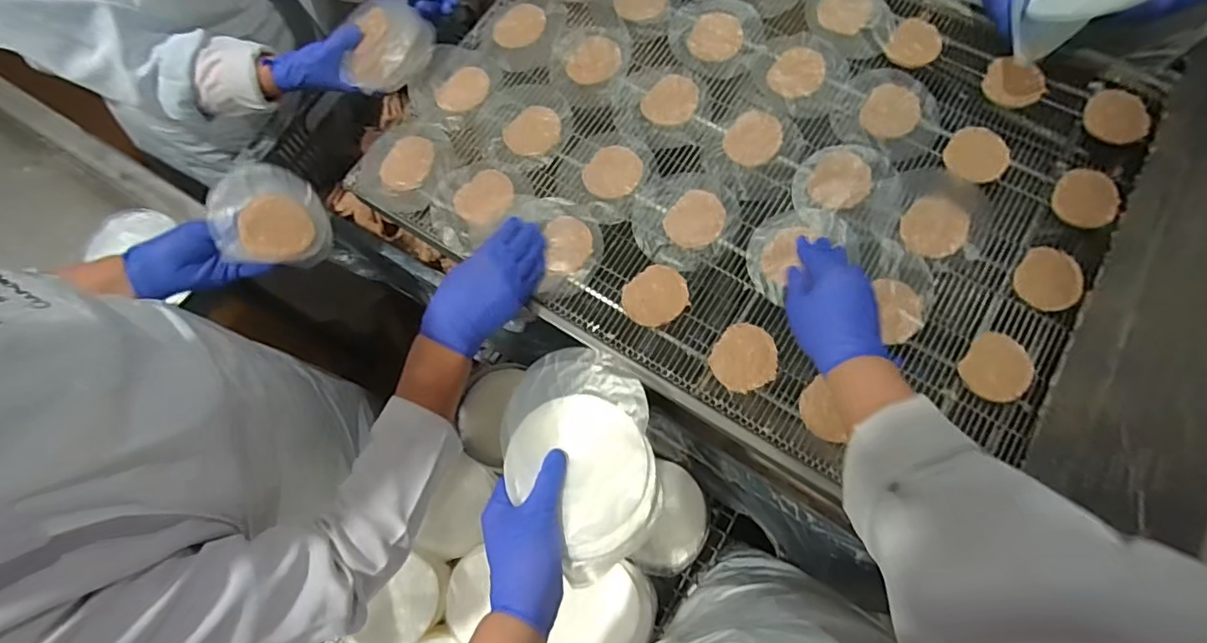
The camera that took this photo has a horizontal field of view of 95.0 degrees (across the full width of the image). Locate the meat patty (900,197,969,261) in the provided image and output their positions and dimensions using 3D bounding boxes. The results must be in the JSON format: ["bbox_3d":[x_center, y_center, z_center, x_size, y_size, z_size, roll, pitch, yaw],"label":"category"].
[{"bbox_3d":[0.366,-0.104,0.612,0.064,0.012,0.068,0,75,-1],"label":"meat patty"}]

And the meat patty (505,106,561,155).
[{"bbox_3d":[-0.085,-0.234,0.678,0.062,0.004,0.071,36,78,8],"label":"meat patty"}]

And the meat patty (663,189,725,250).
[{"bbox_3d":[0.106,-0.116,0.632,0.061,0.007,0.071,40,78,9],"label":"meat patty"}]

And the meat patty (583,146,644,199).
[{"bbox_3d":[0.011,-0.177,0.653,0.066,0.007,0.071,0,75,-1],"label":"meat patty"}]

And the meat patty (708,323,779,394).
[{"bbox_3d":[0.149,0.039,0.582,0.066,0.014,0.068,0,75,-1],"label":"meat patty"}]

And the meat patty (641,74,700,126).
[{"bbox_3d":[0.083,-0.273,0.682,0.062,0.004,0.071,27,77,6],"label":"meat patty"}]

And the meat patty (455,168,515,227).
[{"bbox_3d":[-0.138,-0.147,0.651,0.070,0.008,0.063,-43,80,-11],"label":"meat patty"}]

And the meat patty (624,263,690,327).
[{"bbox_3d":[0.058,-0.028,0.608,0.068,0.009,0.063,0,75,-1],"label":"meat patty"}]

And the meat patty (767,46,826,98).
[{"bbox_3d":[0.239,-0.307,0.681,0.059,0.007,0.075,37,78,8],"label":"meat patty"}]

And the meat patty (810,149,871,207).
[{"bbox_3d":[0.274,-0.162,0.637,0.063,0.008,0.076,34,77,7],"label":"meat patty"}]

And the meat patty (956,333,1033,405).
[{"bbox_3d":[0.402,0.048,0.561,0.060,0.014,0.074,38,78,8],"label":"meat patty"}]

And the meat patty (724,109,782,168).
[{"bbox_3d":[0.179,-0.220,0.664,0.063,0.008,0.072,26,76,5],"label":"meat patty"}]

